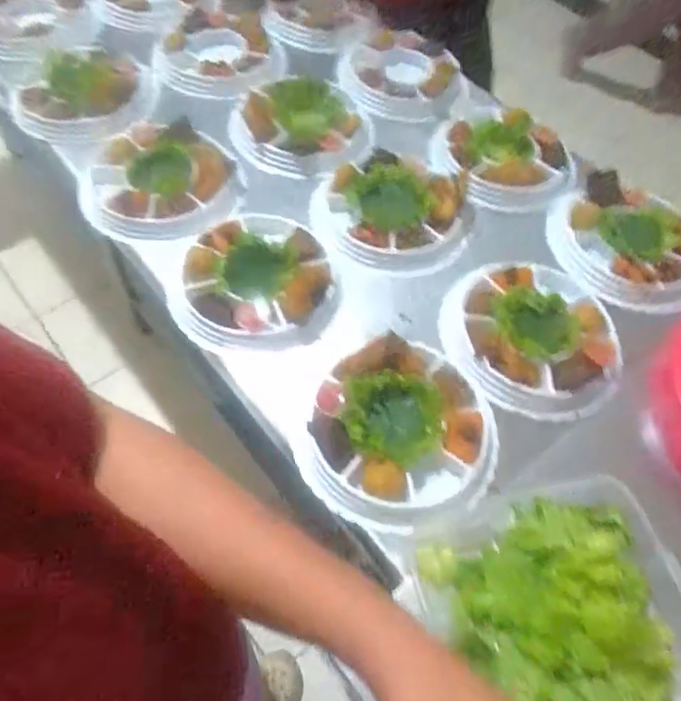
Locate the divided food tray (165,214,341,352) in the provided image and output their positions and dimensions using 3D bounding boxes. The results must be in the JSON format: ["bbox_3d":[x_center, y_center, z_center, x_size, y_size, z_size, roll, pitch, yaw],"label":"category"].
[{"bbox_3d":[-0.108,-0.093,0.722,0.218,0.066,0.219,-7,59,-7],"label":"divided food tray"}]

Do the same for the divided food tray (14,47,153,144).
[{"bbox_3d":[-0.417,-0.427,0.908,0.217,0.053,0.222,-8,59,-8],"label":"divided food tray"}]

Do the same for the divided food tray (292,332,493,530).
[{"bbox_3d":[0.070,0.085,0.601,0.199,0.049,0.212,26,61,12],"label":"divided food tray"}]

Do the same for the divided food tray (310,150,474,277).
[{"bbox_3d":[0.073,-0.198,0.794,0.227,0.050,0.212,12,59,4],"label":"divided food tray"}]

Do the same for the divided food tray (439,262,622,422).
[{"bbox_3d":[0.246,-0.022,0.694,0.221,0.041,0.215,39,64,19],"label":"divided food tray"}]

